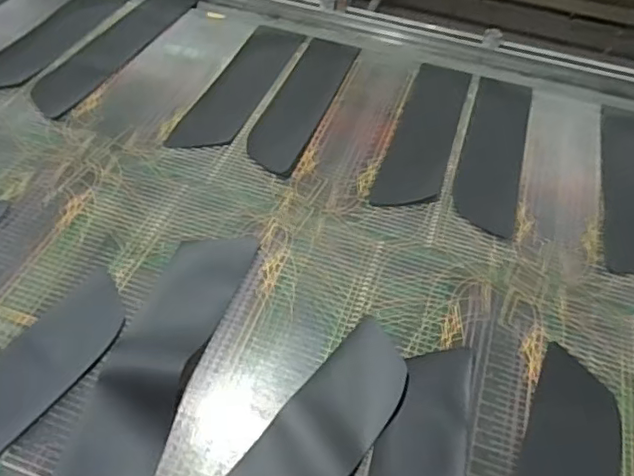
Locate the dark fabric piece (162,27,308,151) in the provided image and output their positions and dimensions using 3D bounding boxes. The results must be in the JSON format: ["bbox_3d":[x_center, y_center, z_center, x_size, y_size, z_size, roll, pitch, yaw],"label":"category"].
[{"bbox_3d":[-0.149,-0.323,1.178,0.119,0.009,0.448,11,48,14],"label":"dark fabric piece"}]

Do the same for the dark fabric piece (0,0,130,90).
[{"bbox_3d":[-0.582,-0.448,1.261,0.154,0.012,0.434,15,50,11],"label":"dark fabric piece"}]

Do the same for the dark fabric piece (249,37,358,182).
[{"bbox_3d":[-0.023,-0.288,1.160,0.124,0.007,0.460,15,50,10],"label":"dark fabric piece"}]

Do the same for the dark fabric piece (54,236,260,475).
[{"bbox_3d":[-0.218,0.189,0.724,0.121,0.029,0.530,13,49,6],"label":"dark fabric piece"}]

